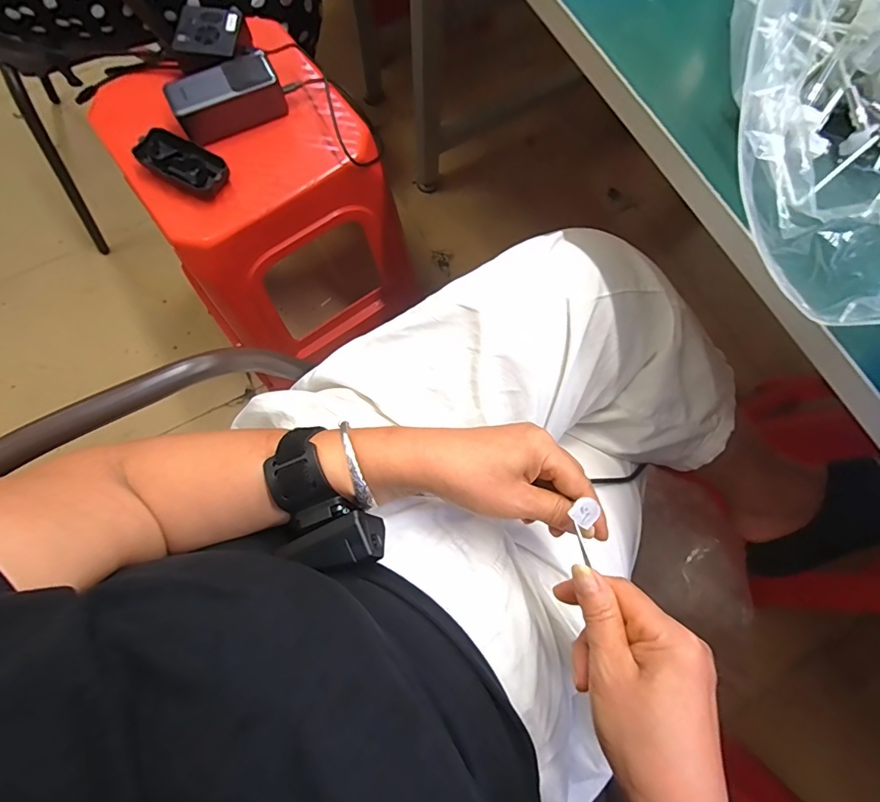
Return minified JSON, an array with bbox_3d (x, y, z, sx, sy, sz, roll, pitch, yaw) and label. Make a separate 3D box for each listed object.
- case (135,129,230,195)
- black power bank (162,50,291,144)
[{"bbox_3d":[-0.319,-0.295,0.572,0.113,0.028,0.054,27,77,6],"label":"case"},{"bbox_3d":[-0.269,-0.384,0.582,0.131,0.056,0.064,-27,78,-7],"label":"black power bank"}]

